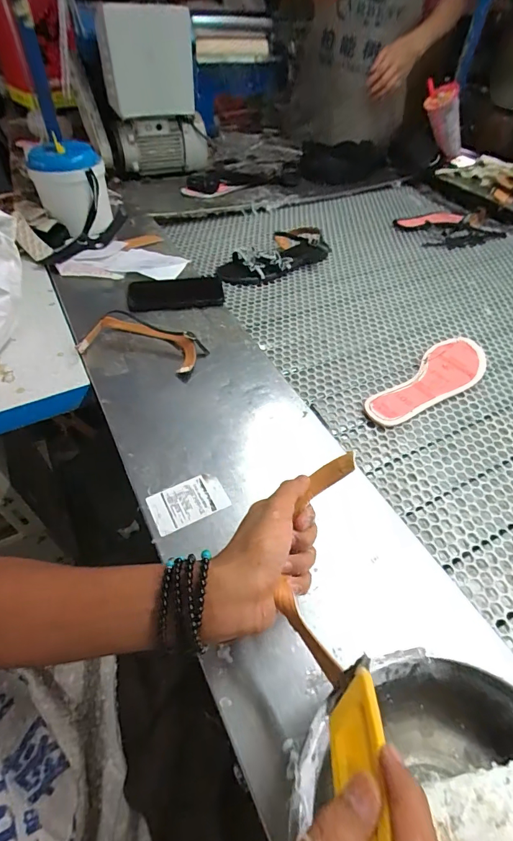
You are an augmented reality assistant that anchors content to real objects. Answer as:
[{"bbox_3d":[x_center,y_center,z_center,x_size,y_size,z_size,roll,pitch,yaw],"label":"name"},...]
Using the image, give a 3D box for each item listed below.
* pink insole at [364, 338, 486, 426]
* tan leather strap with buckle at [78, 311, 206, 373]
[{"bbox_3d":[0.264,-0.060,0.592,0.248,0.026,0.079,-33,58,-27],"label":"pink insole"},{"bbox_3d":[-0.159,-0.110,0.569,0.160,0.031,0.099,19,51,14],"label":"tan leather strap with buckle"}]

